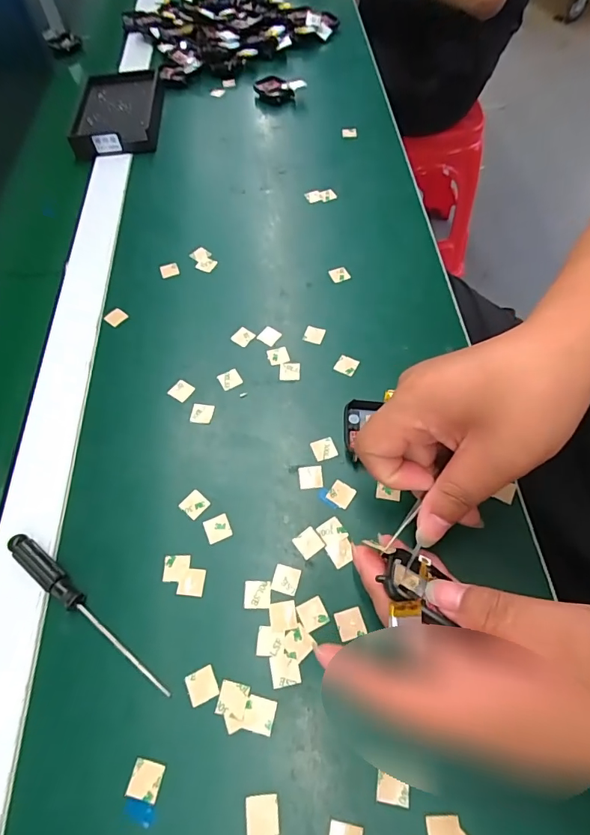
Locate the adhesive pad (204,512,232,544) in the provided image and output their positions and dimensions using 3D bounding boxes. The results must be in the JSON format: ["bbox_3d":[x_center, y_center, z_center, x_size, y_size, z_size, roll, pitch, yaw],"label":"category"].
[{"bbox_3d":[-0.049,0.070,0.281,0.015,0.004,0.016,-22,62,-9],"label":"adhesive pad"}]

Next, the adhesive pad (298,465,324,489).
[{"bbox_3d":[0.011,0.039,0.295,0.016,0.004,0.015,-4,61,1],"label":"adhesive pad"}]

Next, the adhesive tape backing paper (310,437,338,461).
[{"bbox_3d":[0.020,0.021,0.305,0.016,0.004,0.016,-19,62,-8],"label":"adhesive tape backing paper"}]

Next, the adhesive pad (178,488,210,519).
[{"bbox_3d":[-0.066,0.056,0.289,0.016,0.004,0.016,37,69,21],"label":"adhesive pad"}]

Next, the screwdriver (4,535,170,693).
[{"bbox_3d":[-0.122,0.112,0.253,0.130,0.012,0.014,34,68,20],"label":"screwdriver"}]

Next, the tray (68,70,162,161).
[{"bbox_3d":[-0.205,-0.354,0.515,0.093,0.024,0.135,-8,61,-1],"label":"tray"}]

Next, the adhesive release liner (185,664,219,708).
[{"bbox_3d":[-0.050,0.145,0.238,0.016,0.004,0.015,-25,63,-11],"label":"adhesive release liner"}]

